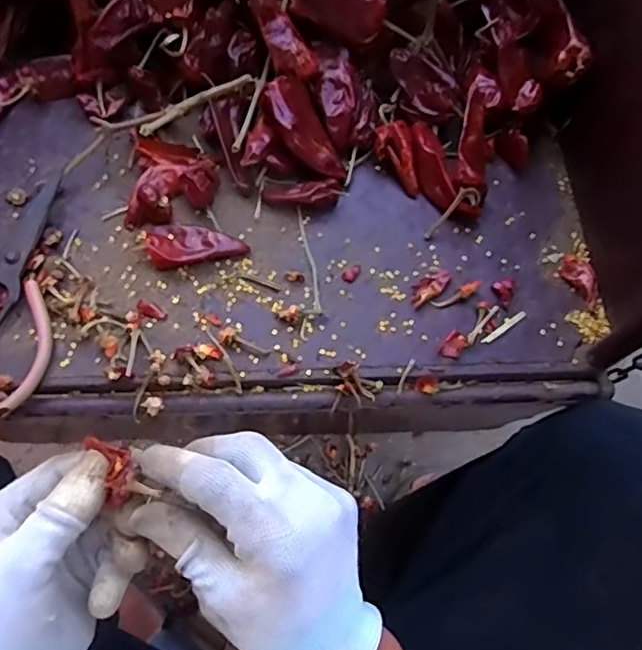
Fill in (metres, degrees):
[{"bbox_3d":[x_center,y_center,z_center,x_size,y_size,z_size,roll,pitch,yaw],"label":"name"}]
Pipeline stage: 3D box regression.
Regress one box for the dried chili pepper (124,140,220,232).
[{"bbox_3d":[-0.114,-0.114,0.445,0.064,0.034,0.076,7,71,0],"label":"dried chili pepper"}]

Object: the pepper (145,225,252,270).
[{"bbox_3d":[-0.092,-0.061,0.436,0.072,0.018,0.034,-4,72,-4],"label":"pepper"}]

